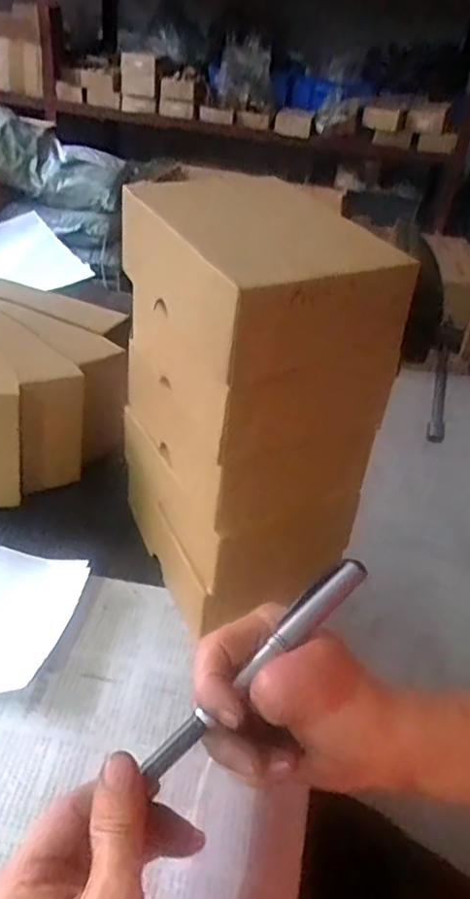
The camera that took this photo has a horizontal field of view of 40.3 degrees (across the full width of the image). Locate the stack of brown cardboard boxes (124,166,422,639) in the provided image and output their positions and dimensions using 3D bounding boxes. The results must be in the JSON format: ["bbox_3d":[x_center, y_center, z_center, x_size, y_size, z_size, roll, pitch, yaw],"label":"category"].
[{"bbox_3d":[0.001,-0.019,0.457,0.114,0.279,0.170,-17,44,-27],"label":"stack of brown cardboard boxes"}]

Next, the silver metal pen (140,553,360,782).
[{"bbox_3d":[0.011,0.101,0.298,0.134,0.012,0.011,-43,49,-9],"label":"silver metal pen"}]

